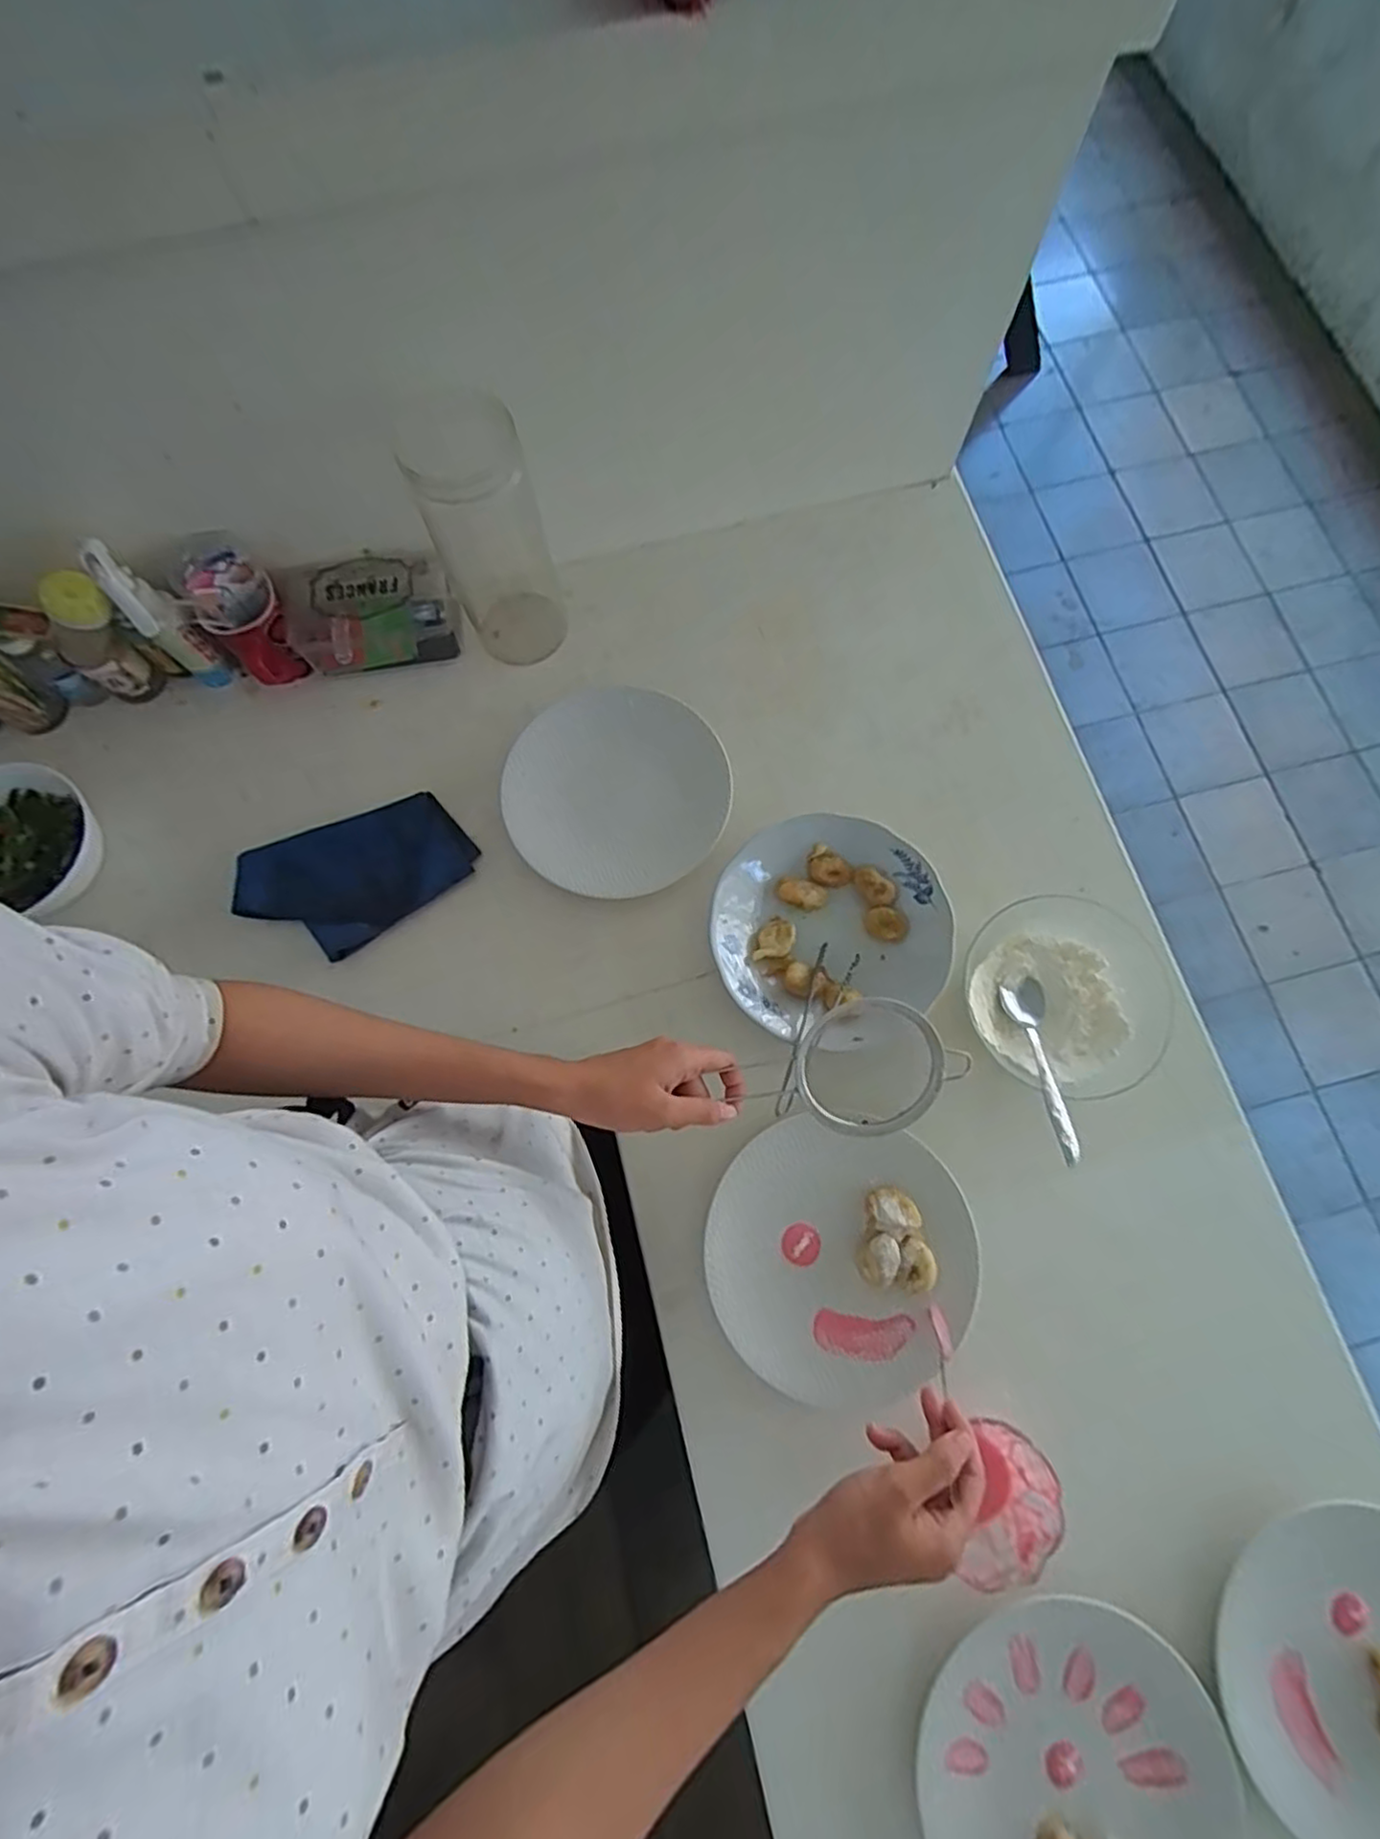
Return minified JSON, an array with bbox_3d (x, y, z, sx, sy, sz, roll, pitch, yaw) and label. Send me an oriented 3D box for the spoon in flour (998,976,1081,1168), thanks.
[{"bbox_3d":[0.276,0.115,0.541,0.037,0.019,0.155,0,51,1],"label":"spoon in flour"}]

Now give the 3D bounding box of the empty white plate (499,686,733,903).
[{"bbox_3d":[-0.065,-0.113,0.613,0.195,0.025,0.182,0,76,1],"label":"empty white plate"}]

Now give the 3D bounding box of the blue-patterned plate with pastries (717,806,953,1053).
[{"bbox_3d":[0.116,0.001,0.583,0.189,0.031,0.172,0,76,1],"label":"blue-patterned plate with pastries"}]

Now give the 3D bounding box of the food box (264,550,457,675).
[{"bbox_3d":[-0.288,-0.281,0.637,0.138,0.069,0.068,-9,76,-1],"label":"food box"}]

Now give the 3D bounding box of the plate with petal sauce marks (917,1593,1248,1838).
[{"bbox_3d":[0.250,0.567,0.449,0.204,0.042,0.196,0,76,1],"label":"plate with petal sauce marks"}]

